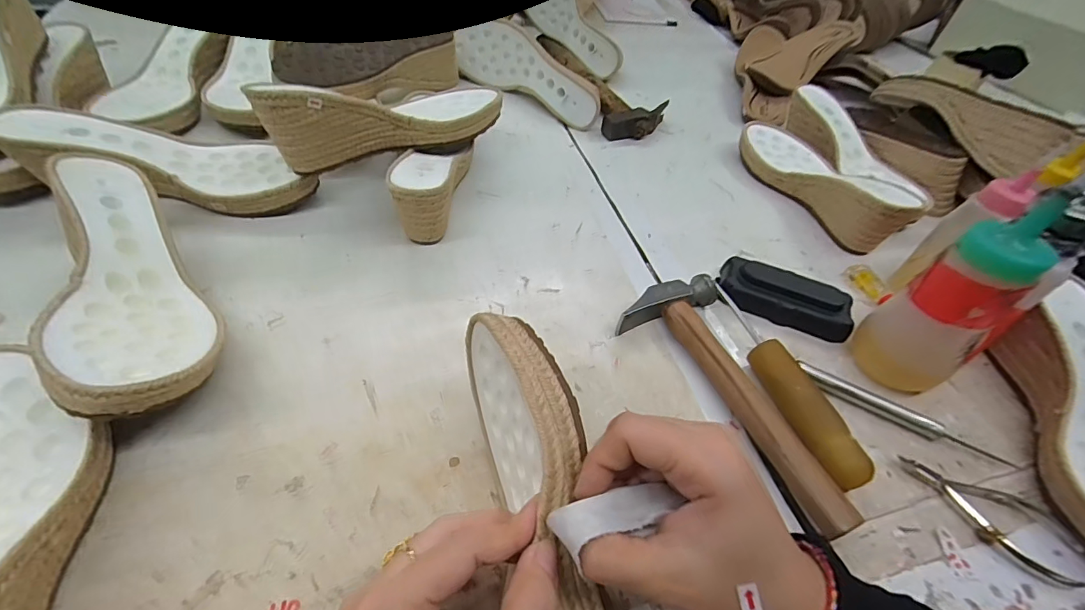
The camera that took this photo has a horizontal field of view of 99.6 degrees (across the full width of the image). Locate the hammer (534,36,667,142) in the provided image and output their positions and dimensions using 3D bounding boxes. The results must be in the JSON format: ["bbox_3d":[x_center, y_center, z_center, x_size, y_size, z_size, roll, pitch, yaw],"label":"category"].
[{"bbox_3d":[0.085,-0.315,0.651,0.101,0.028,0.269,-12,52,-17],"label":"hammer"}]

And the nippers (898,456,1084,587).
[{"bbox_3d":[0.279,0.132,0.287,0.097,0.009,0.045,25,51,15],"label":"nippers"}]

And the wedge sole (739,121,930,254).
[{"bbox_3d":[0.299,-0.145,0.500,0.085,0.066,0.222,-4,50,-10],"label":"wedge sole"}]

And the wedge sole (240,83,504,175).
[{"bbox_3d":[-0.139,-0.187,0.411,0.211,0.072,0.081,-25,56,-25],"label":"wedge sole"}]

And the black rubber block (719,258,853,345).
[{"bbox_3d":[0.204,-0.005,0.388,0.105,0.027,0.045,23,51,13],"label":"black rubber block"}]

